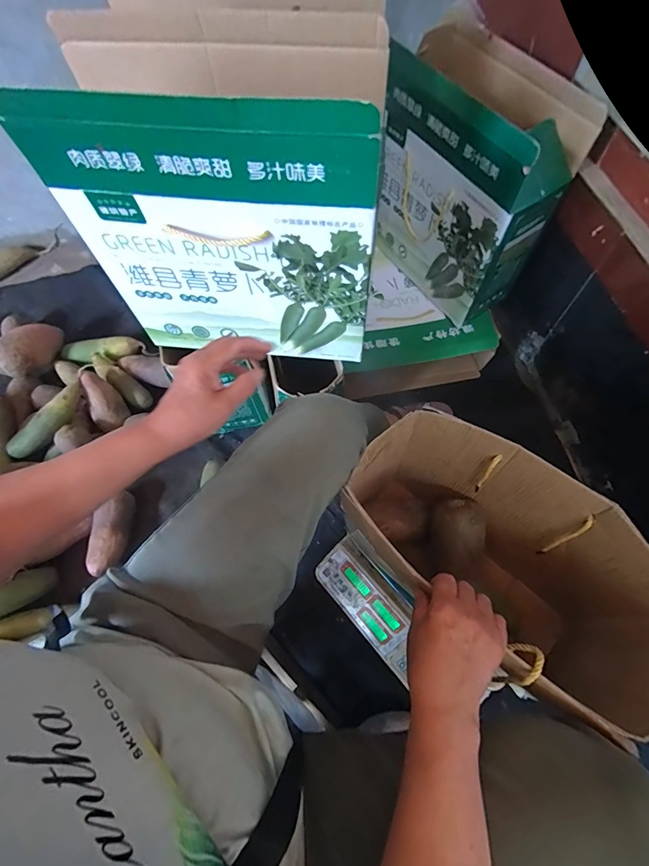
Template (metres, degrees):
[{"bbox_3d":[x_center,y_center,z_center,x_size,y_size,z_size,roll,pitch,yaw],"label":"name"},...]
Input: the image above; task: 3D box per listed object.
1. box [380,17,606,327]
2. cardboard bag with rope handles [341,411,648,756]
[{"bbox_3d":[0.253,-0.442,0.721,0.156,0.350,0.315,-32,67,-12],"label":"box"},{"bbox_3d":[0.207,0.168,0.527,0.356,0.264,0.203,39,72,19],"label":"cardboard bag with rope handles"}]

